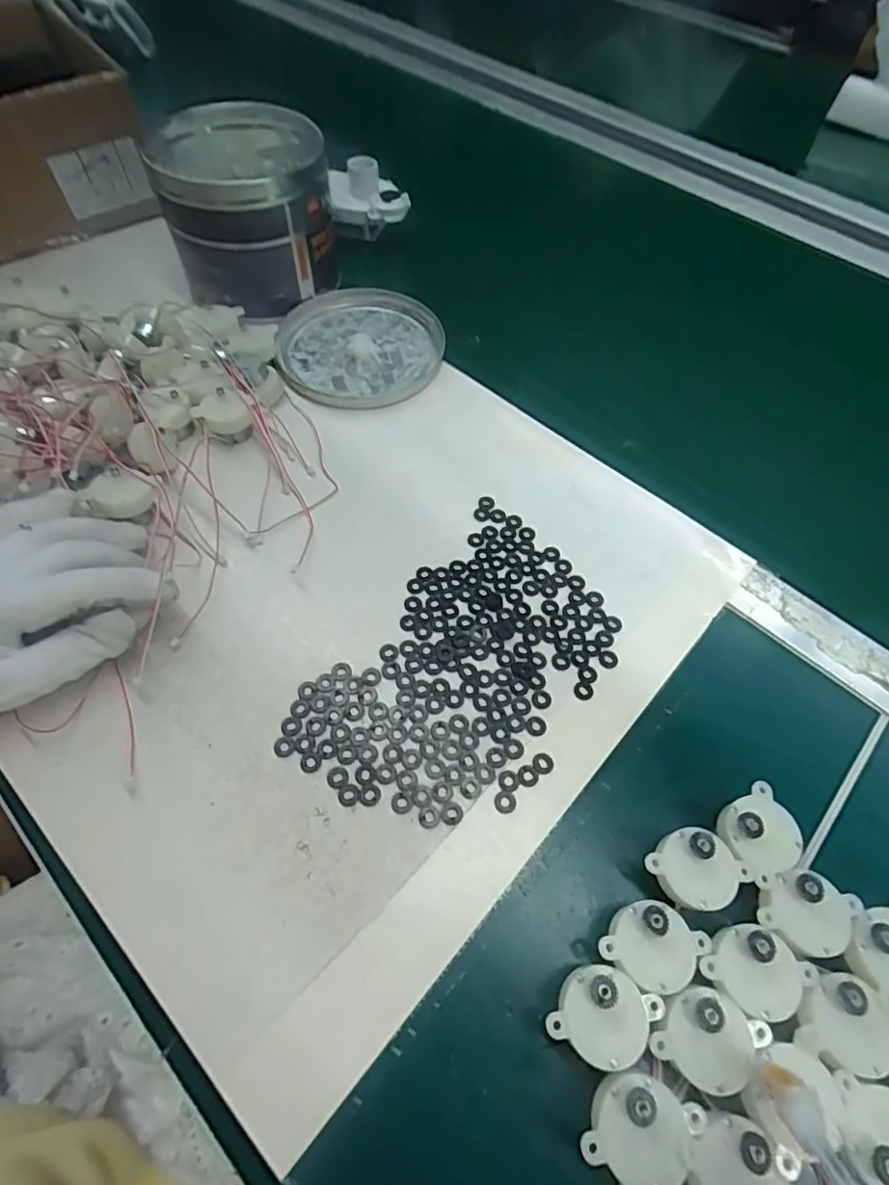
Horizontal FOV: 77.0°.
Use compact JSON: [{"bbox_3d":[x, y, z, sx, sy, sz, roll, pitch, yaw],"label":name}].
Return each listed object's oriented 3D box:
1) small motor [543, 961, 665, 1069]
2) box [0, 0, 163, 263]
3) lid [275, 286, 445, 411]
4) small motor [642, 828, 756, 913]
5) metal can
[{"bbox_3d":[0.062,0.167,0.221,0.037,0.030,0.033,33,63,16],"label":"small motor"},{"bbox_3d":[-0.379,-0.401,0.484,0.190,0.111,0.208,-26,63,-17],"label":"box"},{"bbox_3d":[-0.065,-0.196,0.444,0.123,0.018,0.130,1,59,-2],"label":"lid"},{"bbox_3d":[0.109,0.124,0.249,0.034,0.030,0.033,1,59,-2],"label":"small motor"},{"bbox_3d":[-0.155,-0.303,0.440,0.119,0.090,0.138,-17,61,-12],"label":"metal can"}]

